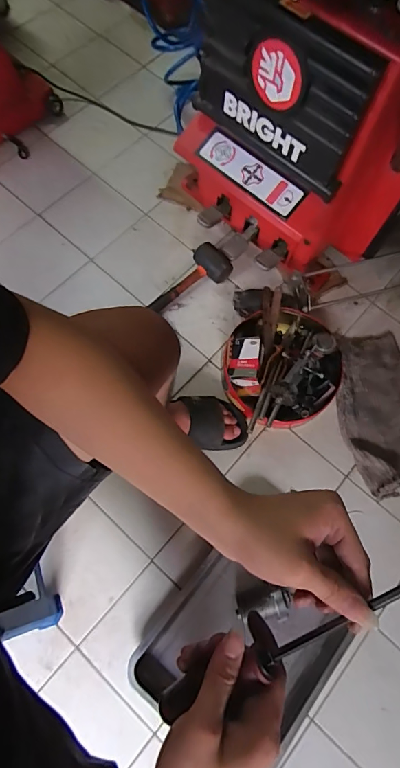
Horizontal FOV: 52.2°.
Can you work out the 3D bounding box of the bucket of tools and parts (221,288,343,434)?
[{"bbox_3d":[0.173,-0.058,0.899,0.258,0.107,0.296,-14,72,-6],"label":"bucket of tools and parts"}]

